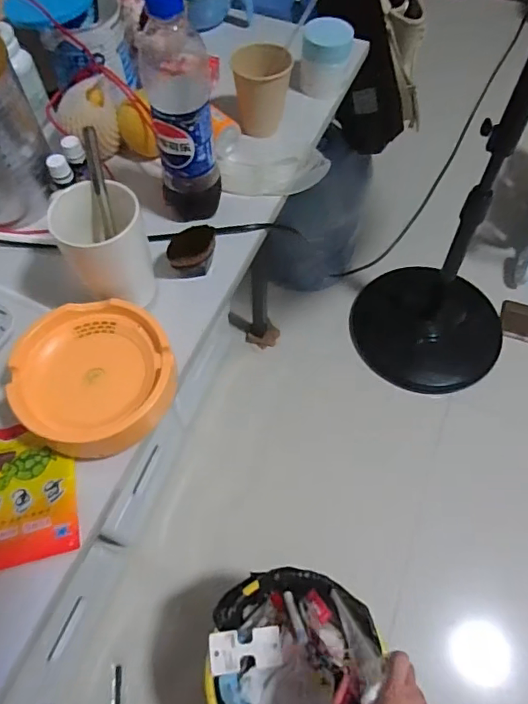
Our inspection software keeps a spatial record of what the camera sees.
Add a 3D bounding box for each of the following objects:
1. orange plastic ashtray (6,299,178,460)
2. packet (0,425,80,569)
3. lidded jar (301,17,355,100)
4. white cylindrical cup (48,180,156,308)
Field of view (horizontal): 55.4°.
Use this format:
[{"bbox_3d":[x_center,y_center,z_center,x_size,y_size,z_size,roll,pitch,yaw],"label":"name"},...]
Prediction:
[{"bbox_3d":[-0.150,0.024,0.457,0.132,0.051,0.134,-1,61,2],"label":"orange plastic ashtray"},{"bbox_3d":[-0.207,0.117,0.436,0.085,0.014,0.128,-13,56,-10],"label":"packet"},{"bbox_3d":[0.082,-0.390,0.668,0.066,0.076,0.069,5,62,5],"label":"lidded jar"},{"bbox_3d":[-0.147,-0.097,0.481,0.075,0.109,0.070,-26,64,-12],"label":"white cylindrical cup"}]

